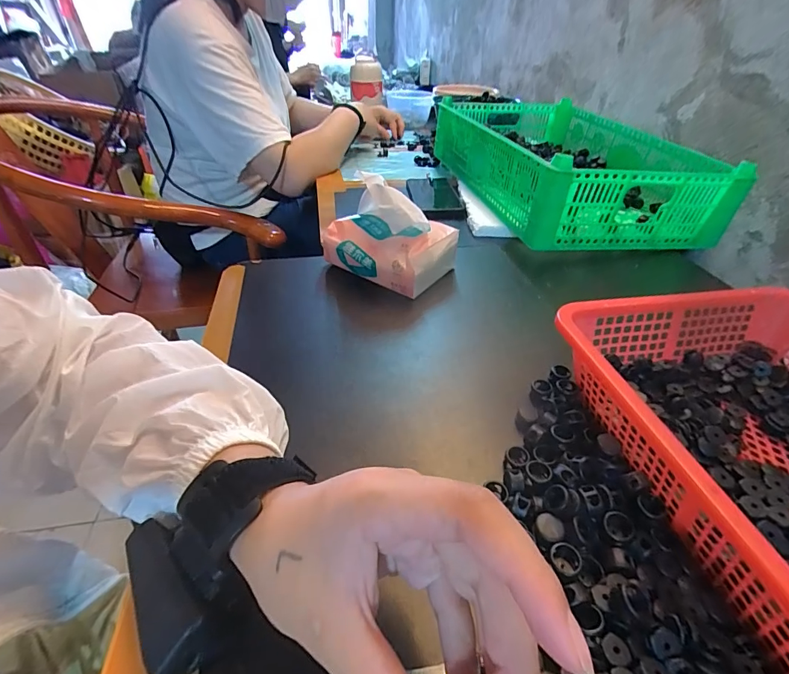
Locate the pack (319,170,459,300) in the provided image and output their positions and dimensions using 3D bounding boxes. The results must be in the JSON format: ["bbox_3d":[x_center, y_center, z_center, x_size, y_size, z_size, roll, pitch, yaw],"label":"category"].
[{"bbox_3d":[-0.008,-0.126,0.468,0.140,0.097,0.092,24,43,26],"label":"pack"}]

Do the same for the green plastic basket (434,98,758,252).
[{"bbox_3d":[0.274,-0.304,0.695,0.293,0.106,0.480,-6,39,-10],"label":"green plastic basket"}]

